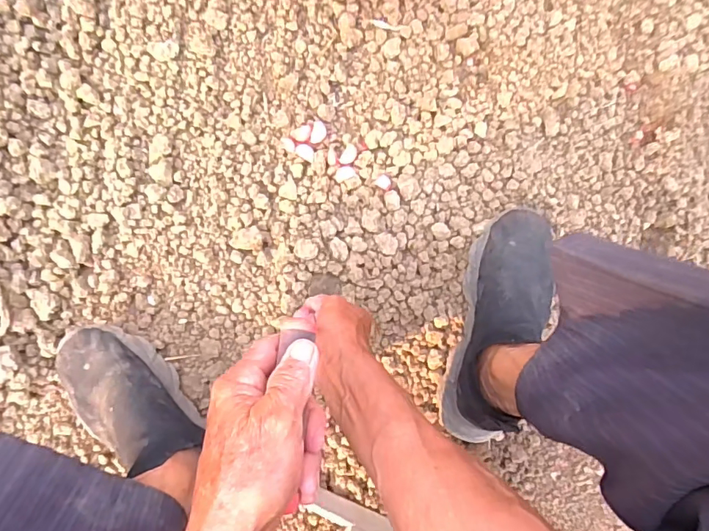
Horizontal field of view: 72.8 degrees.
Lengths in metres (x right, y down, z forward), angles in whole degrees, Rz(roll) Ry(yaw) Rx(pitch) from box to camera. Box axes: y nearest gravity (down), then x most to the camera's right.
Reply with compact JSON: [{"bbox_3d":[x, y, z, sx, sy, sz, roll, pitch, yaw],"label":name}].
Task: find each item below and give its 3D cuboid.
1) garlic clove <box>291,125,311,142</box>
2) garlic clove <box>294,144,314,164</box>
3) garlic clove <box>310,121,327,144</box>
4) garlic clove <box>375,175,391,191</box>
[{"bbox_3d":[-0.066,-0.163,0.600,0.025,0.012,0.019,-12,88,-6],"label":"garlic clove"},{"bbox_3d":[-0.061,-0.141,0.599,0.026,0.008,0.018,24,85,-4],"label":"garlic clove"},{"bbox_3d":[-0.044,-0.165,0.601,0.018,0.011,0.030,13,85,-5],"label":"garlic clove"},{"bbox_3d":[0.037,-0.105,0.602,0.020,0.007,0.017,37,84,-3],"label":"garlic clove"}]

